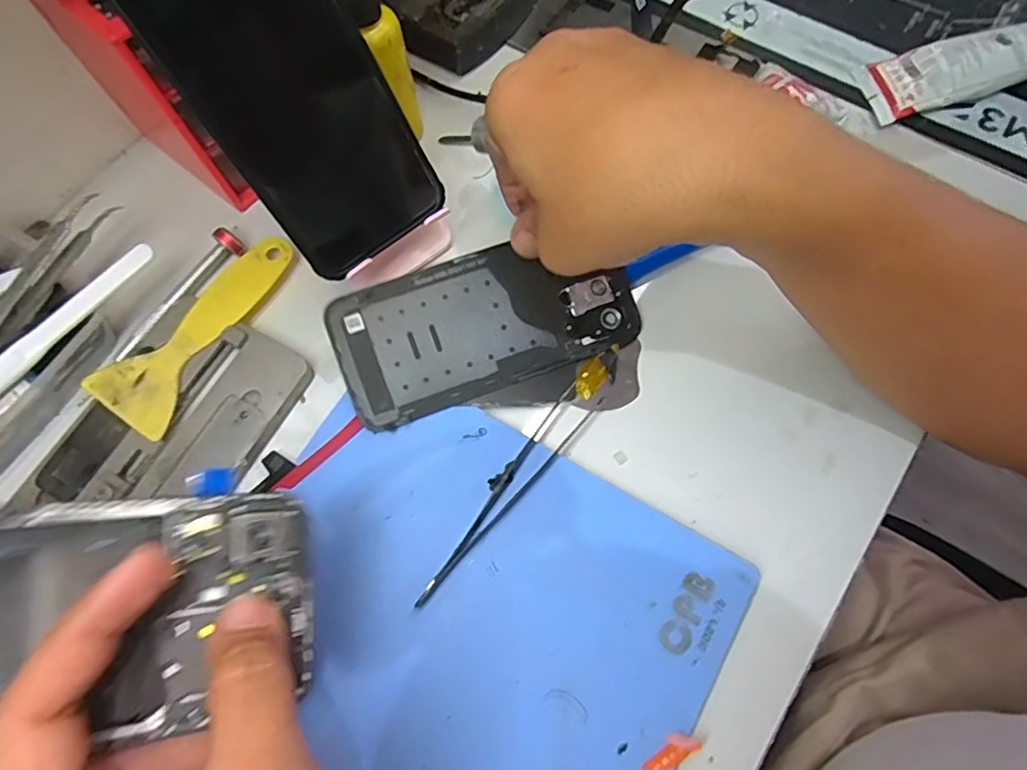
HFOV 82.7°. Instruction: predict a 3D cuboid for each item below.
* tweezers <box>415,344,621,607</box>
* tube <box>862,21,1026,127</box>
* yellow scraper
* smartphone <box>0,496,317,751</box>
[{"bbox_3d":[0.008,0.039,0.287,0.019,0.009,0.160,36,76,13],"label":"tweezers"},{"bbox_3d":[0.278,-0.195,0.353,0.118,0.019,0.040,-14,72,6],"label":"tube"},{"bbox_3d":[-0.166,-0.034,0.313,0.049,0.005,0.122,32,75,12],"label":"yellow scraper"},{"bbox_3d":[-0.144,0.073,0.176,0.155,0.007,0.073,-4,69,-27],"label":"smartphone"}]

